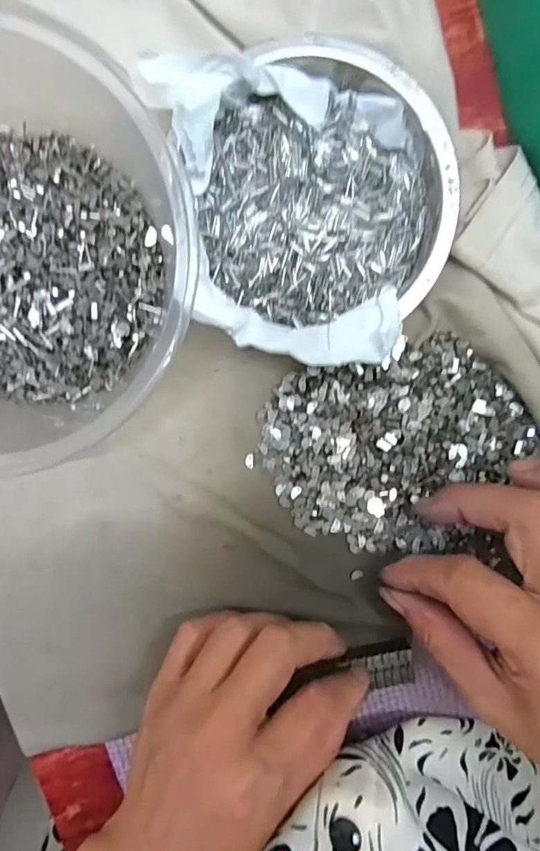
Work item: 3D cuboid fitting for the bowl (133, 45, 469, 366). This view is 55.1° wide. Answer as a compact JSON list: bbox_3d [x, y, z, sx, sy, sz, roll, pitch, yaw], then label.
[{"bbox_3d":[0.020,-0.089,0.218,0.110,0.038,0.123,-10,96,-7],"label":"bowl"}]

